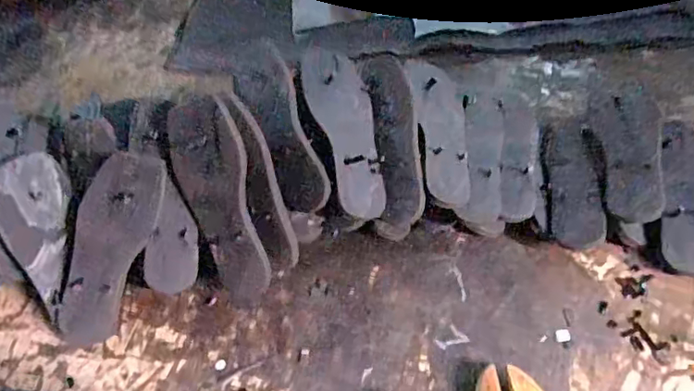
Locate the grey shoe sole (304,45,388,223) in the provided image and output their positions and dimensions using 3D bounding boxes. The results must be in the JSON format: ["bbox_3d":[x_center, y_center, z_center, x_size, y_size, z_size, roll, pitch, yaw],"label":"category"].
[{"bbox_3d":[0.000,-0.085,0.710,0.075,0.019,0.231,-14,78,-7],"label":"grey shoe sole"}]

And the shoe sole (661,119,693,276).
[{"bbox_3d":[0.443,-0.009,0.718,0.076,0.043,0.220,7,62,13],"label":"shoe sole"}]

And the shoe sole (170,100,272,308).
[{"bbox_3d":[-0.149,0.009,0.663,0.077,0.248,0.028,-16,9,-9],"label":"shoe sole"}]

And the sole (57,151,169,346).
[{"bbox_3d":[-0.287,0.066,0.666,0.081,0.245,0.013,20,6,-14],"label":"sole"}]

